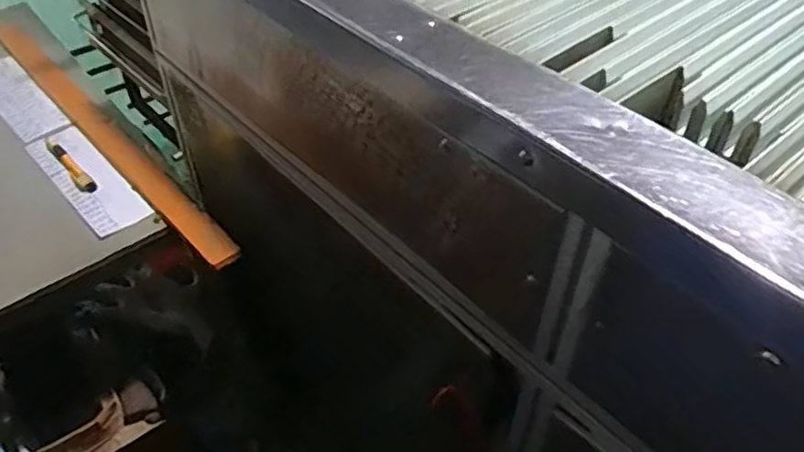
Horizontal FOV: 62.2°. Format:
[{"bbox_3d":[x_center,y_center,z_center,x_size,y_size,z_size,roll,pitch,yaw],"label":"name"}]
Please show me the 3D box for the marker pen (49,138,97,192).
[{"bbox_3d":[-0.383,-0.072,0.766,0.017,0.015,0.121,-33,54,-30],"label":"marker pen"}]

